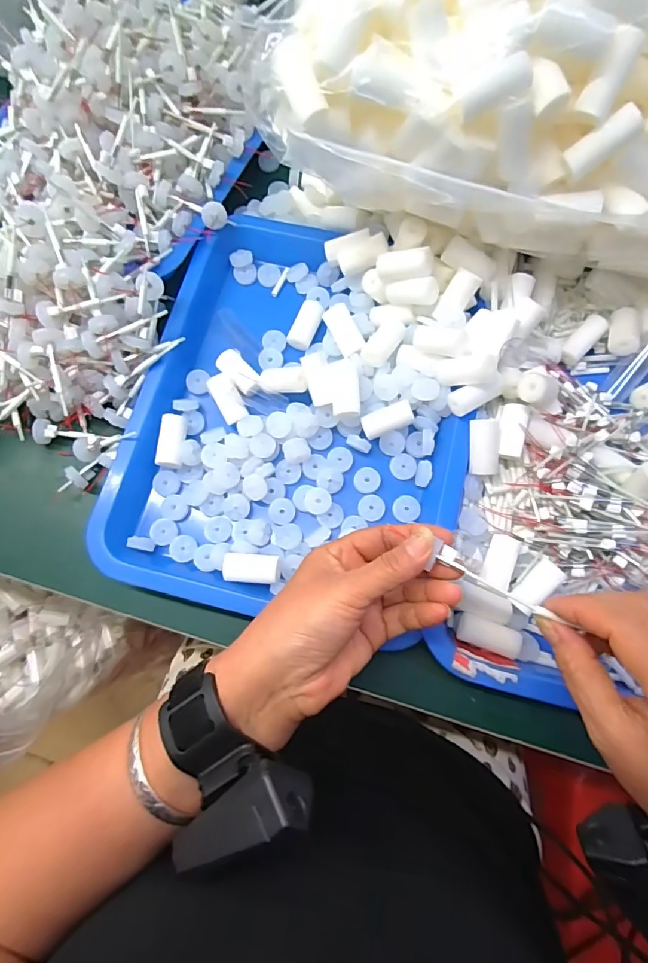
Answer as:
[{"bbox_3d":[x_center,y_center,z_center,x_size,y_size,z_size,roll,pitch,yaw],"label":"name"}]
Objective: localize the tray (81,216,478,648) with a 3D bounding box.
[{"bbox_3d":[-0.016,-0.059,0.373,0.254,0.042,0.322,12,76,5],"label":"tray"}]

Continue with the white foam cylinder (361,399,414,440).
[{"bbox_3d":[0.050,-0.049,0.361,0.041,0.015,0.017,-22,76,-4],"label":"white foam cylinder"}]

